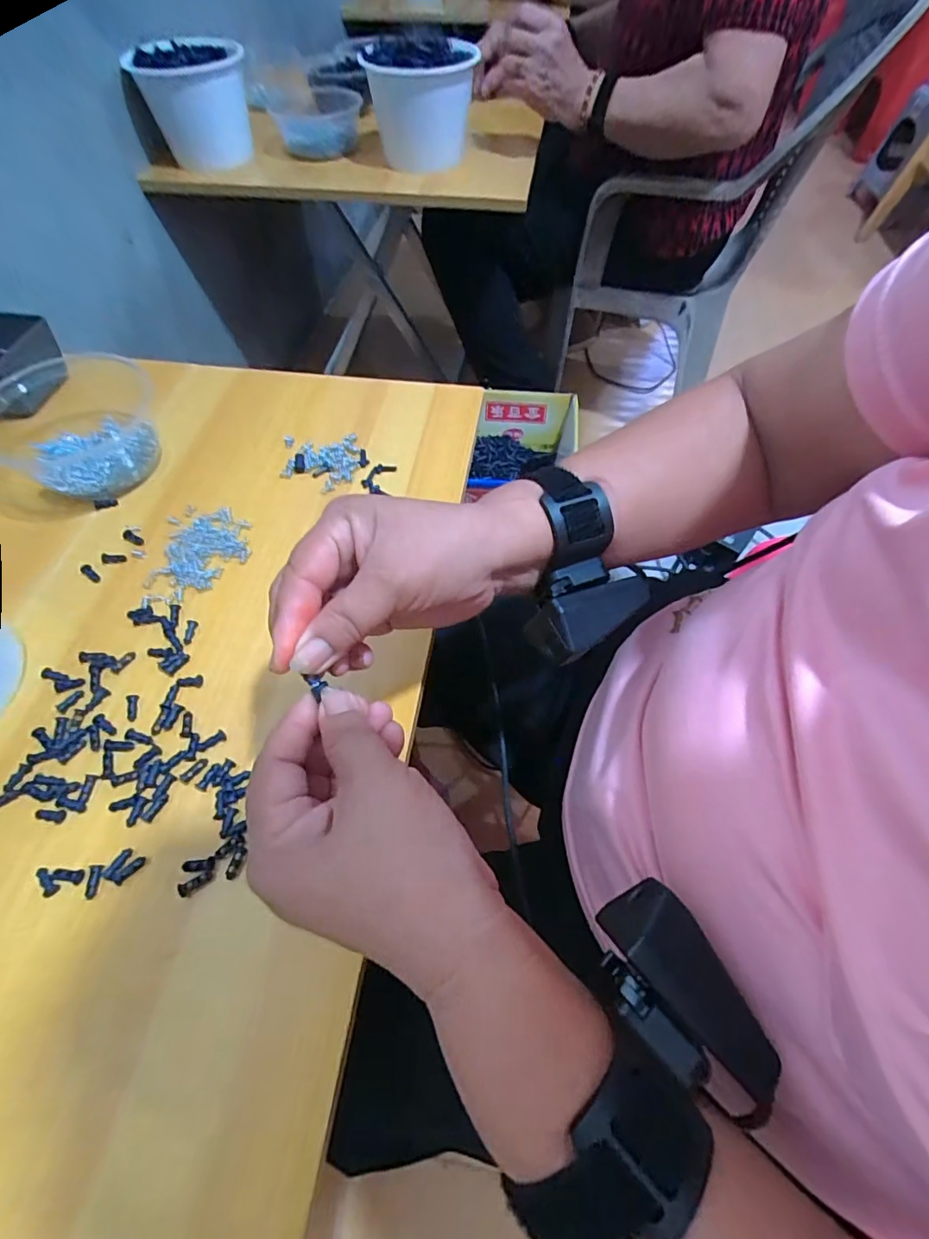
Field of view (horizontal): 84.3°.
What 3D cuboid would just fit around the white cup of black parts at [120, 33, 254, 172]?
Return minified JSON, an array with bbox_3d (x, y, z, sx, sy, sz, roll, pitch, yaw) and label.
[{"bbox_3d":[-0.394,-0.749,0.763,0.142,0.127,0.180,-8,59,-6],"label":"white cup of black parts"}]

